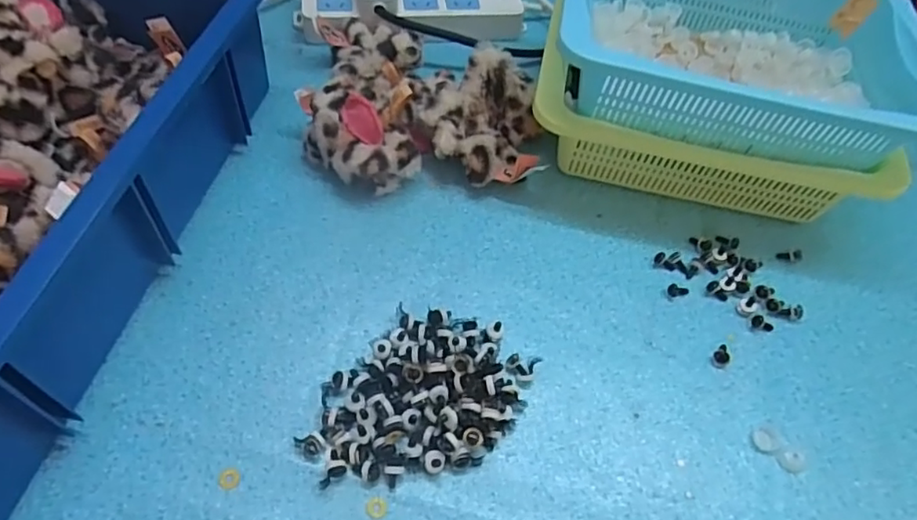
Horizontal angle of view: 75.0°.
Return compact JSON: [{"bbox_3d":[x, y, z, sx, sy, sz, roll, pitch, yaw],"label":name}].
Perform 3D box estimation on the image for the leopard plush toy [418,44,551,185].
[{"bbox_3d":[0.014,-0.120,0.502,0.099,0.073,0.113,-5,58,-8],"label":"leopard plush toy"}]

